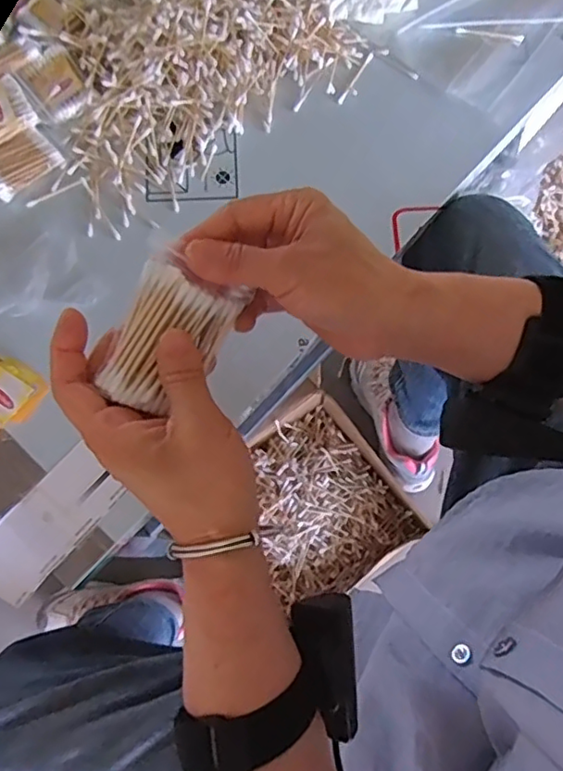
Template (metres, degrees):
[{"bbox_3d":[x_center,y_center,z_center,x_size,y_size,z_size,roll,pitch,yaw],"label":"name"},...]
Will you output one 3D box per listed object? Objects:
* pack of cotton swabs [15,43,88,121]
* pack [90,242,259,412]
[{"bbox_3d":[-0.223,-0.299,0.587,0.053,0.015,0.063,-36,78,-8],"label":"pack of cotton swabs"},{"bbox_3d":[-0.060,-0.028,0.323,0.057,0.028,0.080,25,91,-33],"label":"pack"}]

